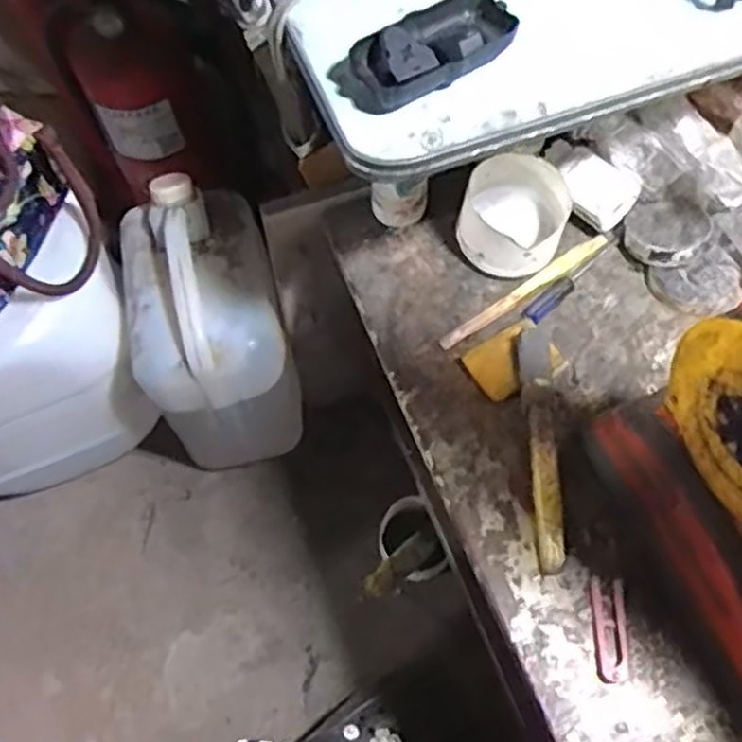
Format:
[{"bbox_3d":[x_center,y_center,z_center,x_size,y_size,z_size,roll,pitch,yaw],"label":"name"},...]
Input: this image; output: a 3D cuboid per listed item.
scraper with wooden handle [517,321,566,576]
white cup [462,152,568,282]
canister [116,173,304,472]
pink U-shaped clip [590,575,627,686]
[{"bbox_3d":[0.133,0.053,0.582,0.027,0.027,0.197,-1,64,1],"label":"scraper with wooden handle"},{"bbox_3d":[0.123,-0.131,0.647,0.083,0.060,0.089,-1,64,1],"label":"white cup"},{"bbox_3d":[-0.188,-0.045,0.884,0.158,0.289,0.224,-16,65,-6],"label":"canister"},{"bbox_3d":[0.168,0.182,0.529,0.022,0.004,0.068,2,64,3],"label":"pink U-shaped clip"}]

